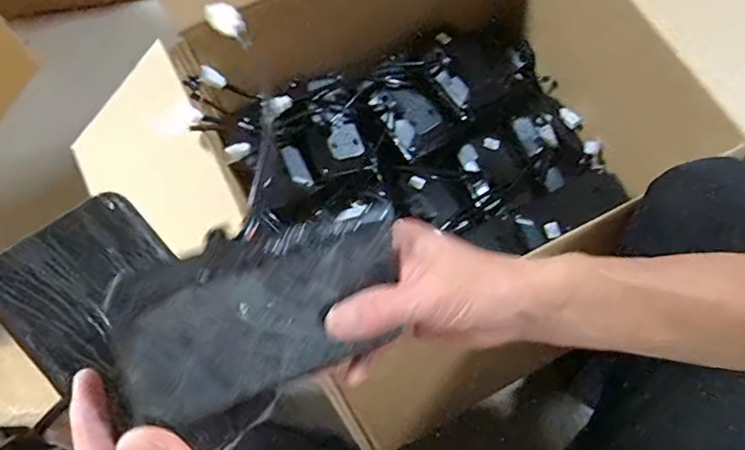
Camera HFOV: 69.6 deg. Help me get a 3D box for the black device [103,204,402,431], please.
[{"bbox_3d":[-0.057,0.048,0.301,0.160,0.011,0.092,-17,103,-19],"label":"black device"}]

